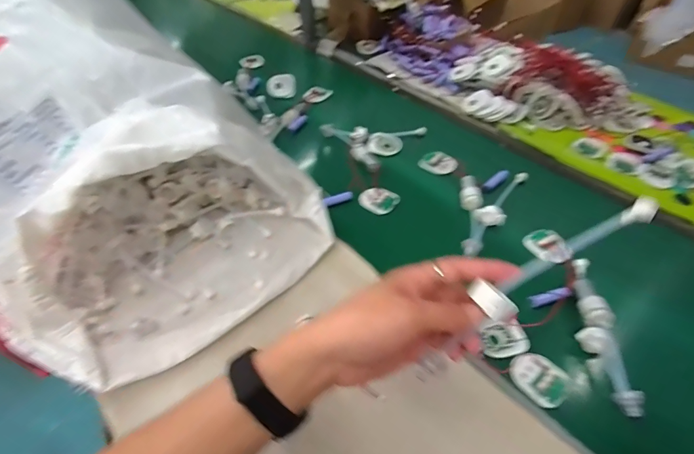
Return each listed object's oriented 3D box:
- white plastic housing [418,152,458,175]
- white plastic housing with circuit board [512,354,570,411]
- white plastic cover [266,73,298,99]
[{"bbox_3d":[0.164,-0.115,0.690,0.066,0.018,0.039,5,49,6],"label":"white plastic housing"},{"bbox_3d":[0.217,0.169,0.430,0.051,0.009,0.060,-31,55,-23],"label":"white plastic housing with circuit board"},{"bbox_3d":[-0.147,-0.319,0.869,0.069,0.016,0.051,-15,94,-20],"label":"white plastic cover"}]

